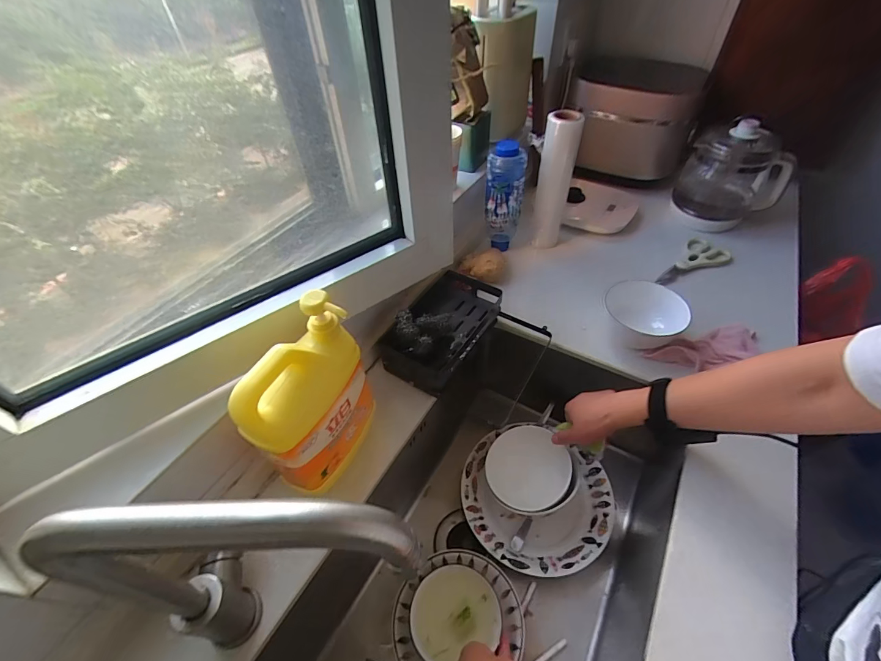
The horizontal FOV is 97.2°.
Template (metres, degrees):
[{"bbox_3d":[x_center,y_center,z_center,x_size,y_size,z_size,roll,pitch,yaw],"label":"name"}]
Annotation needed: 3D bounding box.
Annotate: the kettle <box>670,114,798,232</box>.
[{"bbox_3d":[0.607,-0.336,0.812,0.155,0.176,0.164,-28,53,-20],"label":"kettle"}]

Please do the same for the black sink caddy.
[{"bbox_3d":[0.002,-0.012,0.627,0.122,0.076,0.210,23,54,22],"label":"black sink caddy"}]

